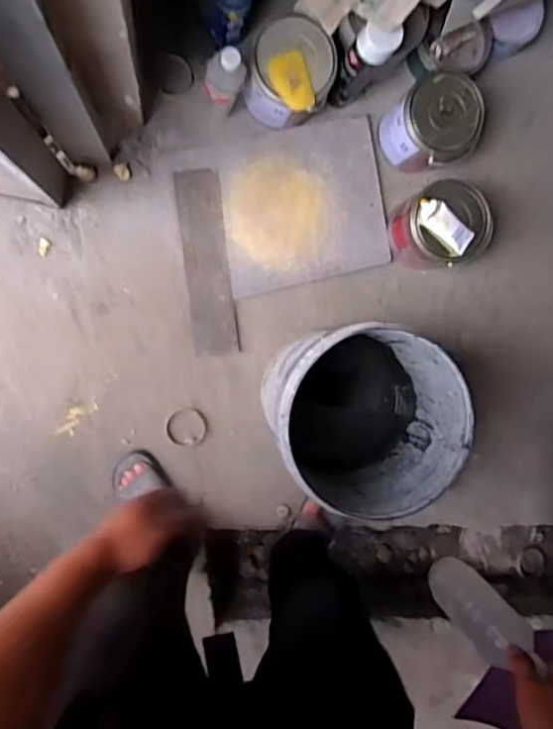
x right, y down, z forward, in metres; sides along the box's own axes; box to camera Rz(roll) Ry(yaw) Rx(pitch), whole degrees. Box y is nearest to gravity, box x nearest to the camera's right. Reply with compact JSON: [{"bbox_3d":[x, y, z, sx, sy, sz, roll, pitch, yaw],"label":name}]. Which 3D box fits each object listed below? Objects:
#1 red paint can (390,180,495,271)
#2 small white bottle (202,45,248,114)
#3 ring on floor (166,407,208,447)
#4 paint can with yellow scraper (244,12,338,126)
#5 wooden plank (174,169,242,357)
[{"bbox_3d":[0.330,-0.274,1.170,0.163,0.172,0.153,0,93,-9],"label":"red paint can"},{"bbox_3d":[-0.097,-0.507,1.070,0.072,0.217,0.056,4,94,-7],"label":"small white bottle"},{"bbox_3d":[-0.185,0.130,1.210,0.083,0.011,0.082,0,93,-9],"label":"ring on floor"},{"bbox_3d":[0.025,-0.544,1.107,0.147,0.151,0.148,0,93,-9],"label":"paint can with yellow scraper"},{"bbox_3d":[-0.141,-0.204,1.186,0.092,0.018,0.368,-8,94,-9],"label":"wooden plank"}]

